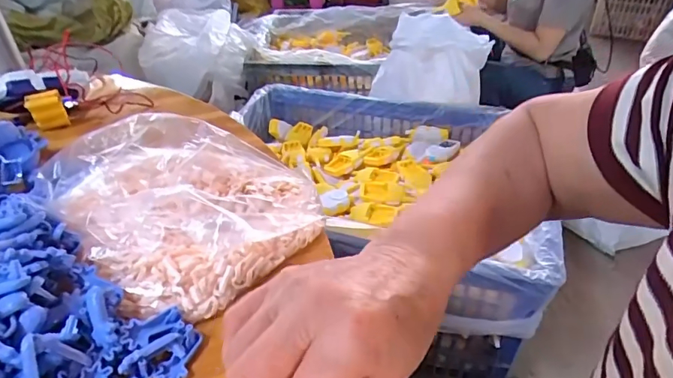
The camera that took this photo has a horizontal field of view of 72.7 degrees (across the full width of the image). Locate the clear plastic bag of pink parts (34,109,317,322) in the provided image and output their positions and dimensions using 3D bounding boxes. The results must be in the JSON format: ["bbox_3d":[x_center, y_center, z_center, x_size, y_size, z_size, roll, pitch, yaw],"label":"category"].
[{"bbox_3d":[-0.127,-0.001,0.386,0.192,0.073,0.178,28,46,34],"label":"clear plastic bag of pink parts"}]

